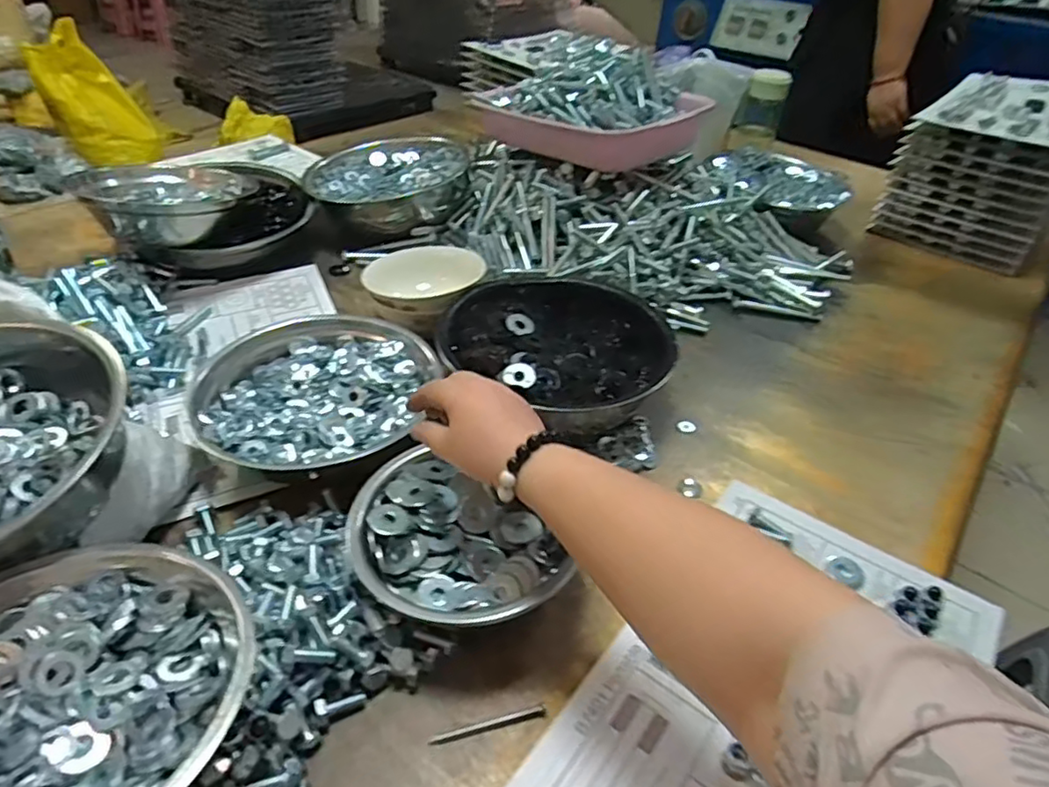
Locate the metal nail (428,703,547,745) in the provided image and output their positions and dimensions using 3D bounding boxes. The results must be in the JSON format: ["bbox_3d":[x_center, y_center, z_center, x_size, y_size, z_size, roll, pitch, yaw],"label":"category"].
[{"bbox_3d":[-0.023,0.217,0.414,0.077,0.004,0.007,-8,41,-15],"label":"metal nail"}]

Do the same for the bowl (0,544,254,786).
[{"bbox_3d":[-0.246,0.157,0.333,0.175,0.063,0.175,29,45,26],"label":"bowl"}]

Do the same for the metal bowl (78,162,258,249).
[{"bbox_3d":[-0.451,-0.245,0.805,0.167,0.057,0.167,-2,40,-8],"label":"metal bowl"}]

